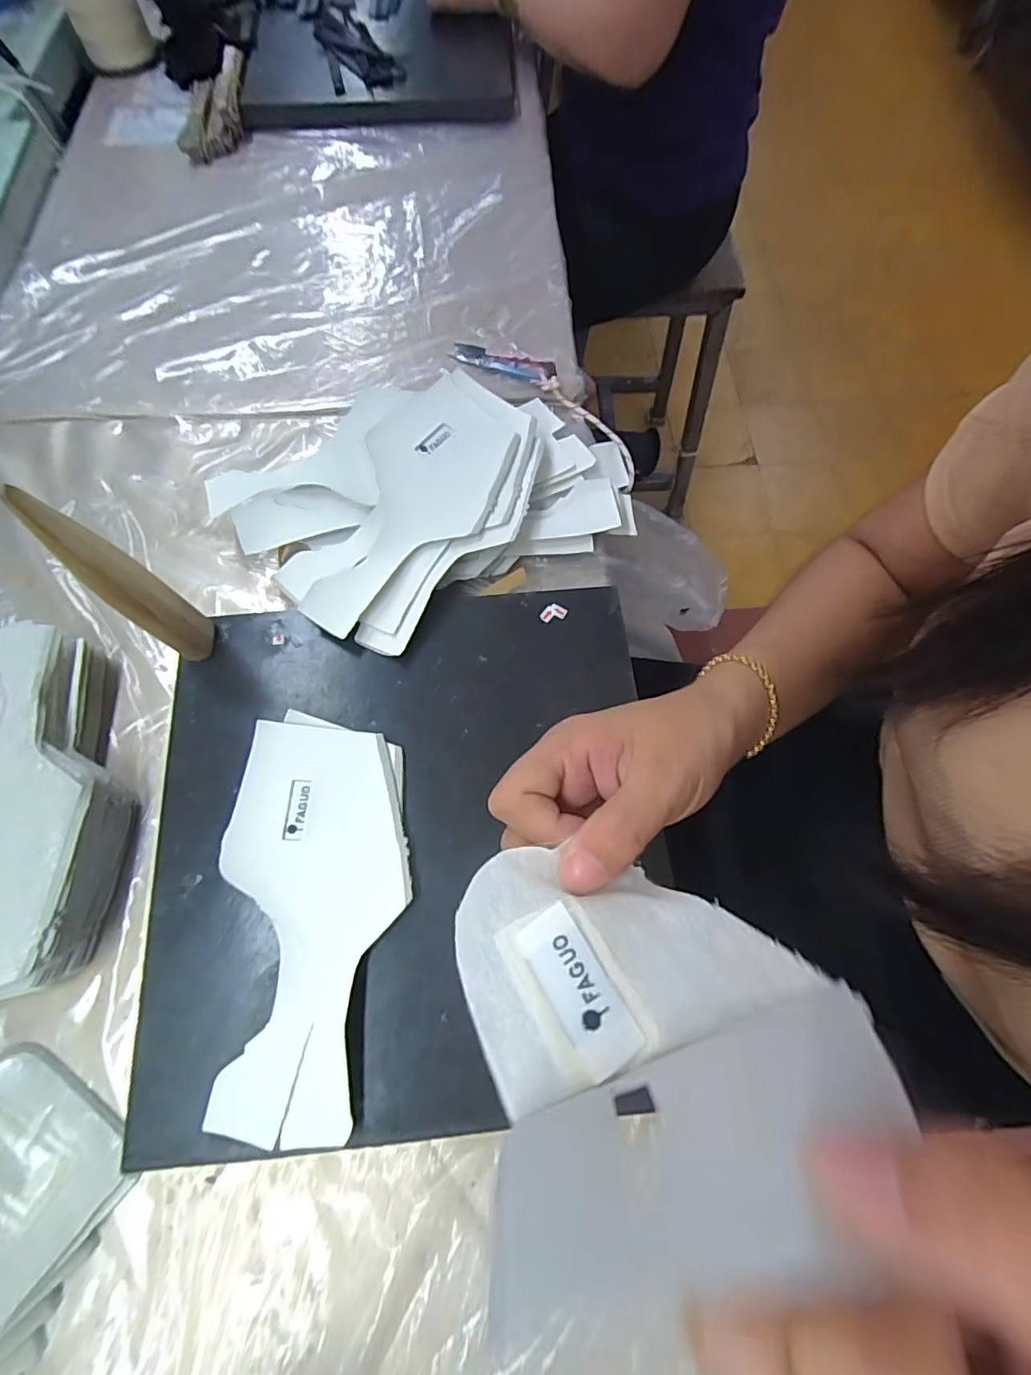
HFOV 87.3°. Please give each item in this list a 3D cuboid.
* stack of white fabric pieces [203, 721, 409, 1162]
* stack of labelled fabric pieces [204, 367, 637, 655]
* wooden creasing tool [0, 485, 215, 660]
[{"bbox_3d":[-0.111,0.122,0.302,0.097,0.010,0.213,-4,70,-2],"label":"stack of white fabric pieces"},{"bbox_3d":[-0.056,-0.152,0.405,0.288,0.044,0.198,-32,74,-11],"label":"stack of labelled fabric pieces"},{"bbox_3d":[-0.206,-0.050,0.301,0.013,0.162,0.025,-4,70,-2],"label":"wooden creasing tool"}]

